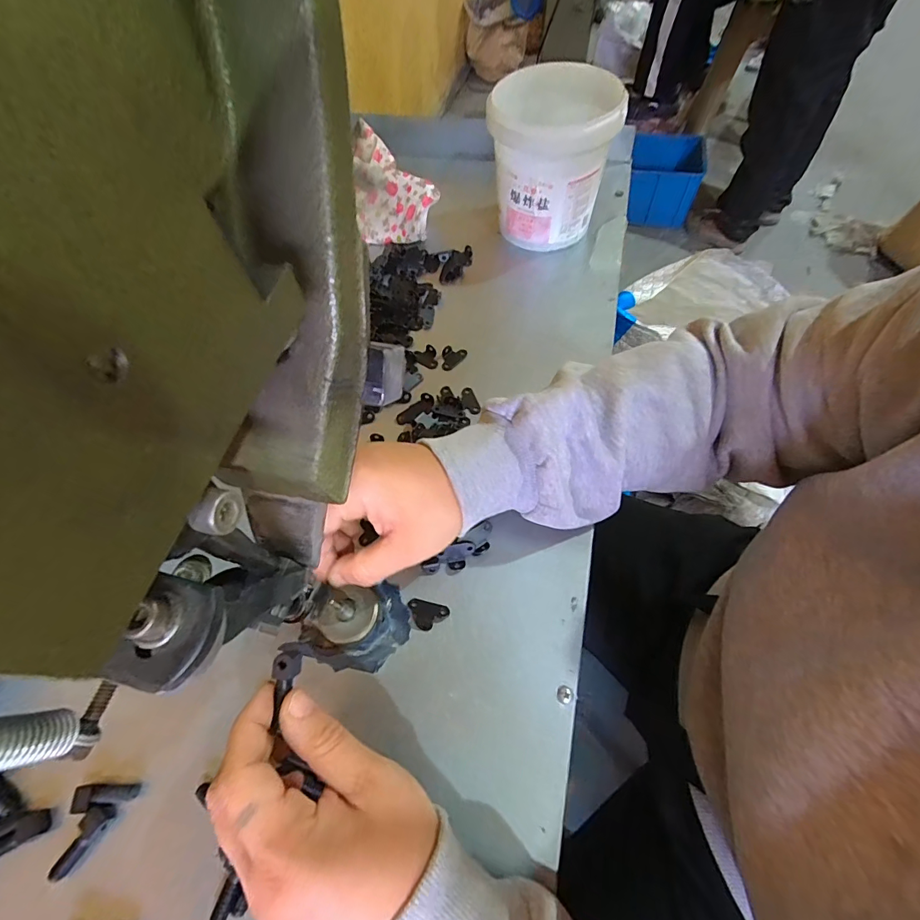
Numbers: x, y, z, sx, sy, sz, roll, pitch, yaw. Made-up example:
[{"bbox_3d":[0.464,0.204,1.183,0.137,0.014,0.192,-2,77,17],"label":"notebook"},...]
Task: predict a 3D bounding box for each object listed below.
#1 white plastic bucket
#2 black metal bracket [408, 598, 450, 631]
[{"bbox_3d":[0.091,-0.308,0.444,0.114,0.128,0.130,5,62,6],"label":"white plastic bucket"},{"bbox_3d":[-0.023,0.107,0.294,0.028,0.004,0.019,10,62,9],"label":"black metal bracket"}]

